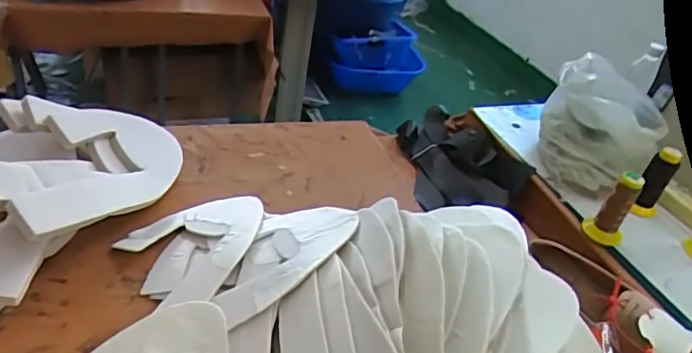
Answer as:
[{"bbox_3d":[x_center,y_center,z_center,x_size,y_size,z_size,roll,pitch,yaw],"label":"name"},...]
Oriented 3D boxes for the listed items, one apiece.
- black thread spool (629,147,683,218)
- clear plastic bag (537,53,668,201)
[{"bbox_3d":[0.527,0.008,0.930,0.048,0.112,0.051,30,40,23],"label":"black thread spool"},{"bbox_3d":[0.456,-0.083,0.974,0.178,0.192,0.174,15,36,4],"label":"clear plastic bag"}]

